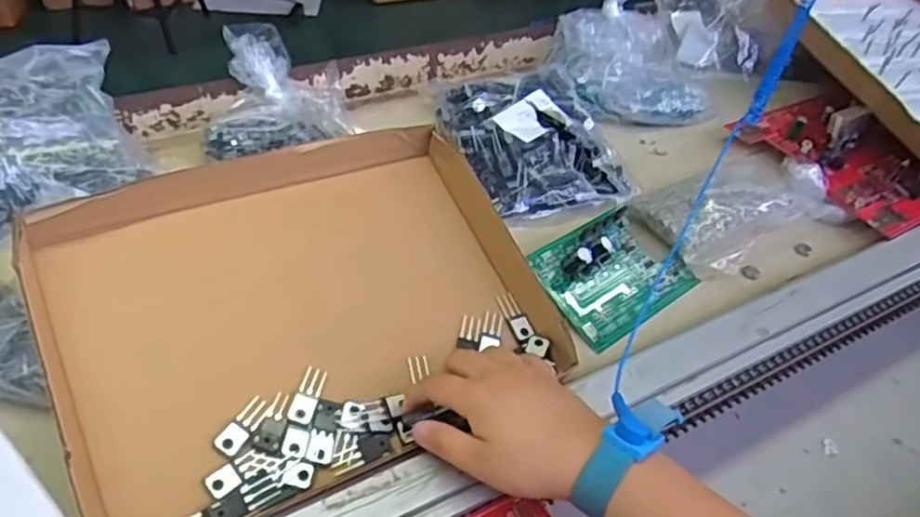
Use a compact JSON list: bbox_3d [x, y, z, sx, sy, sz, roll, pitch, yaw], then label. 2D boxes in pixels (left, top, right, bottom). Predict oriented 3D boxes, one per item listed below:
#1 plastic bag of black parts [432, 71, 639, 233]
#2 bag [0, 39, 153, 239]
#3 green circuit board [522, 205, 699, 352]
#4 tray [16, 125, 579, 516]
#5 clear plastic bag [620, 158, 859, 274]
[{"bbox_3d":[0.069,-0.123,0.684,0.146,0.049,0.207,-15,58,-13],"label":"plastic bag of black parts"},{"bbox_3d":[-0.341,-0.105,0.559,0.154,0.040,0.144,-24,82,-45],"label":"bag"},{"bbox_3d":[0.128,0.007,0.564,0.124,0.033,0.095,-28,71,-30],"label":"green circuit board"},{"bbox_3d":[-0.105,0.032,0.479,0.313,0.045,0.234,-18,71,-25],"label":"tray"},{"bbox_3d":[0.260,-0.045,0.635,0.203,0.039,0.096,-17,43,-23],"label":"clear plastic bag"}]

